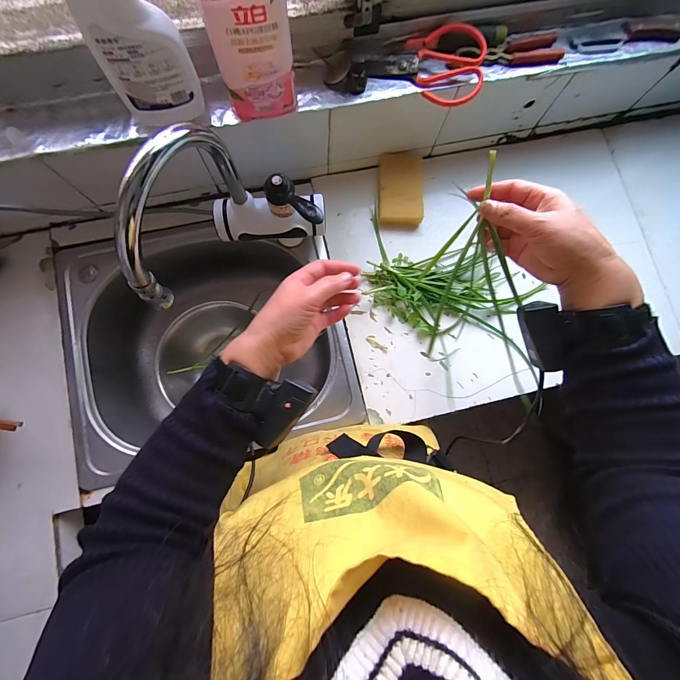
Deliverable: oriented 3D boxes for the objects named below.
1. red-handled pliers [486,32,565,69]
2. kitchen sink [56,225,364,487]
[{"bbox_3d":[0.281,-0.435,0.492,0.116,0.010,0.042,-14,82,-5],"label":"red-handled pliers"},{"bbox_3d":[-0.228,-0.008,0.624,0.470,0.154,0.404,-11,82,-4],"label":"kitchen sink"}]

